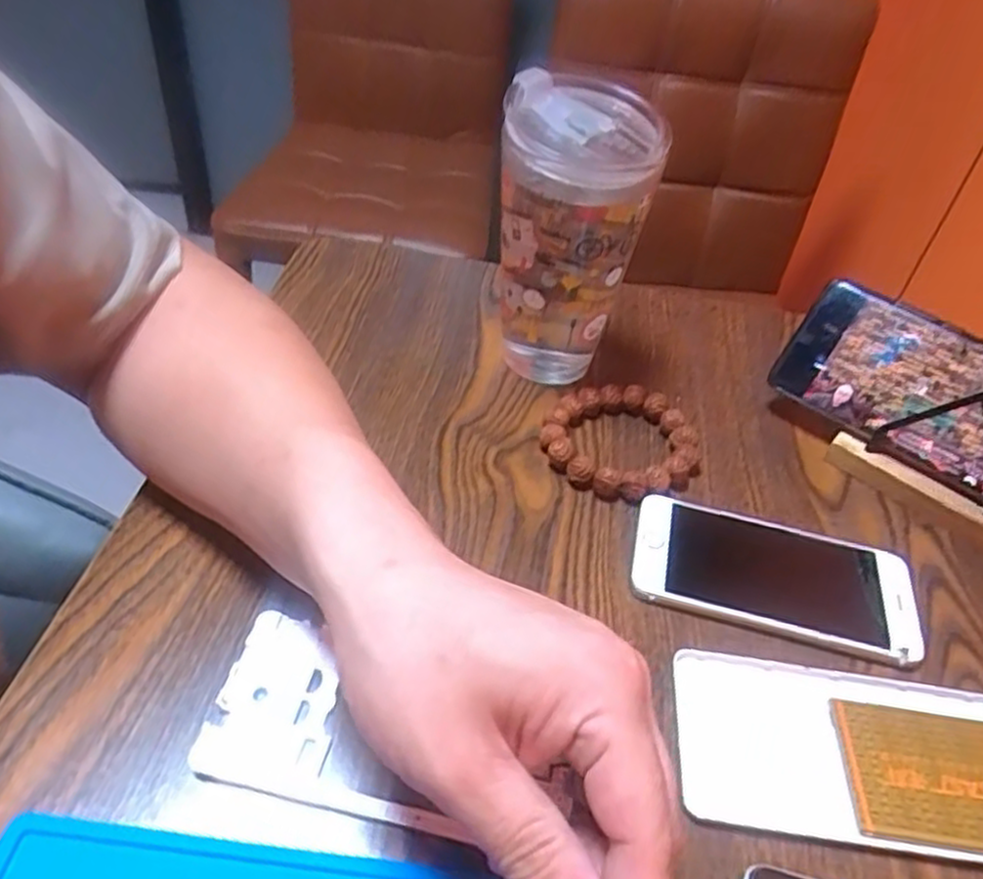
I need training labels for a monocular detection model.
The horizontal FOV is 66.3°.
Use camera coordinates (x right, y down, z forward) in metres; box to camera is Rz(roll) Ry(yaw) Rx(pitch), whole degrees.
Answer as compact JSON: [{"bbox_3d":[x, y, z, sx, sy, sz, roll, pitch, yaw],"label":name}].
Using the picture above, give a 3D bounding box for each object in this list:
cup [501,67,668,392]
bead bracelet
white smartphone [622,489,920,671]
[{"bbox_3d":[0.043,-0.114,0.436,0.081,0.161,0.087,4,44,-4],"label":"cup"},{"bbox_3d":[0.074,0.001,0.424,0.083,0.018,0.080,4,44,-4],"label":"bead bracelet"},{"bbox_3d":[0.139,0.067,0.373,0.135,0.009,0.069,15,44,7],"label":"white smartphone"}]

